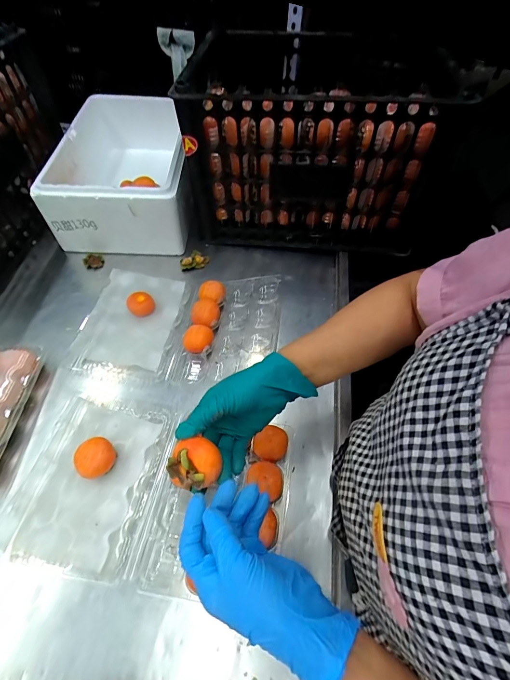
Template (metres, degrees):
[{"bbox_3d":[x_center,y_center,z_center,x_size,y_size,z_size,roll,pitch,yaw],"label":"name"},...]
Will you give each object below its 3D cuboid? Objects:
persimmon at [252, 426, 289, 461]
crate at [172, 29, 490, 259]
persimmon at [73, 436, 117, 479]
[{"bbox_3d":[0.021,0.153,0.472,0.049,0.048,0.050,2,56,-2],"label":"persimmon"},{"bbox_3d":[0.104,-0.429,0.712,0.446,0.303,0.384,9,56,2],"label":"crate"},{"bbox_3d":[-0.222,0.166,0.454,0.048,0.039,0.051,2,56,-2],"label":"persimmon"}]

